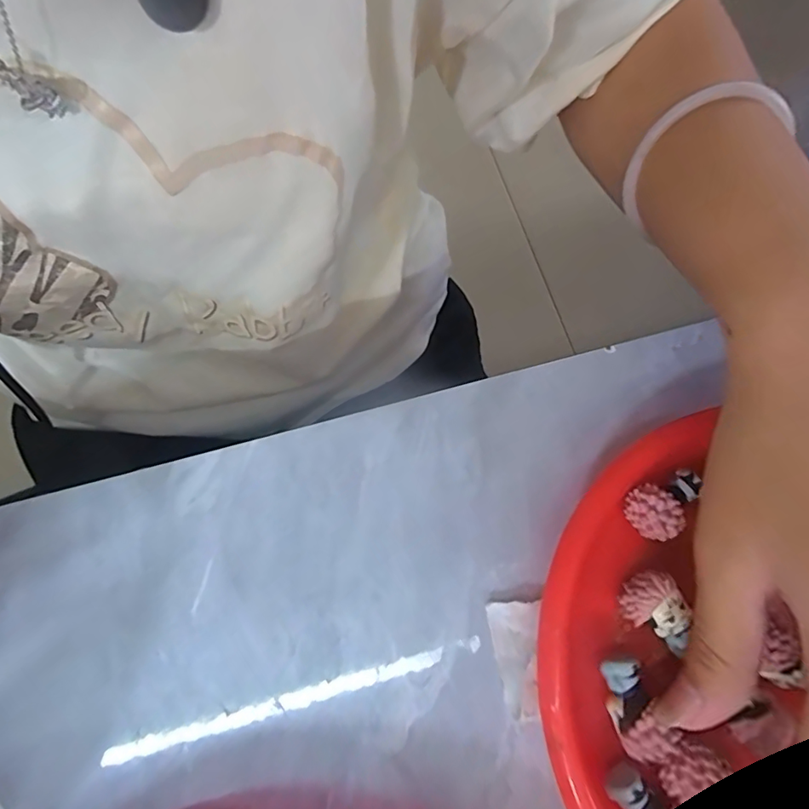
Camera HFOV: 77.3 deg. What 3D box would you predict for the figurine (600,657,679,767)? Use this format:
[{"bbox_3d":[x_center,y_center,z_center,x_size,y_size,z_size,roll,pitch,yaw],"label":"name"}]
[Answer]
[{"bbox_3d":[0.073,0.098,0.163,0.015,0.016,0.030,-13,60,-6],"label":"figurine"}]

